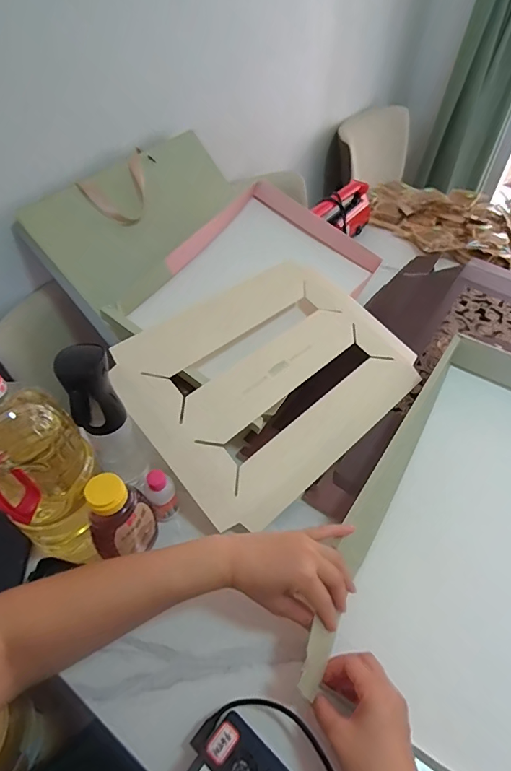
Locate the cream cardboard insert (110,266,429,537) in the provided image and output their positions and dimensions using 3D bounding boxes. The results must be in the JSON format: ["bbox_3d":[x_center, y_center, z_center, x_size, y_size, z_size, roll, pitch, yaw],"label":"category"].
[{"bbox_3d":[0.034,-0.017,0.643,0.432,0.062,0.321,-34,83,-24],"label":"cream cardboard insert"}]

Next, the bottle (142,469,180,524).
[{"bbox_3d":[-0.122,0.144,0.545,0.037,0.082,0.031,-20,52,-17],"label":"bottle"}]

